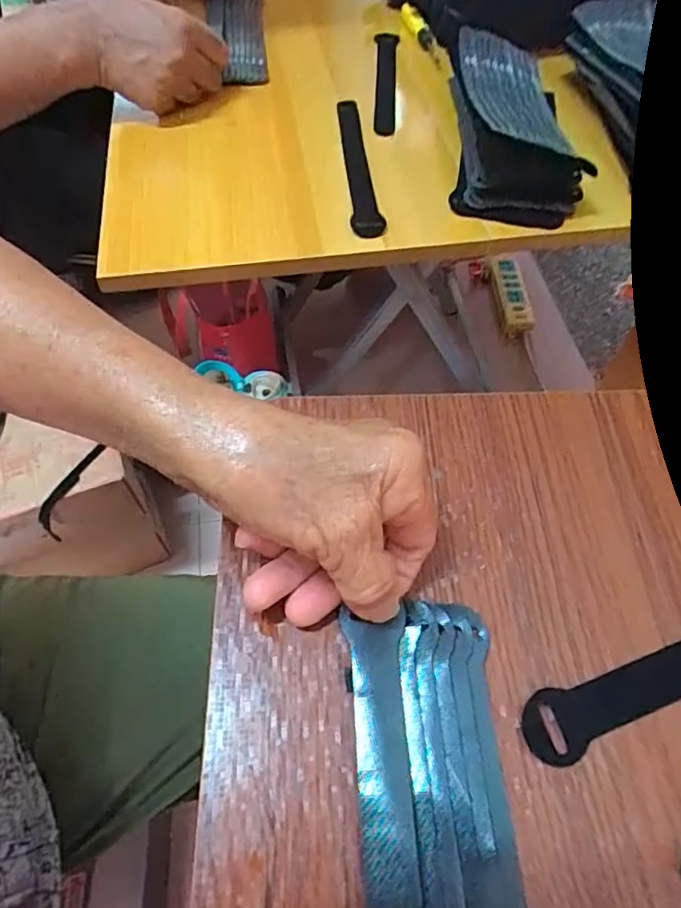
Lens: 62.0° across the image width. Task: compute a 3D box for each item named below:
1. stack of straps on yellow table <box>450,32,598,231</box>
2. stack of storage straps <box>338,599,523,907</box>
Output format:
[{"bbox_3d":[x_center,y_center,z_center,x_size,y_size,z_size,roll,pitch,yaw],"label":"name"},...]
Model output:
[{"bbox_3d":[0.149,-0.295,0.493,0.099,0.060,0.224,3,57,3],"label":"stack of straps on yellow table"},{"bbox_3d":[0.035,0.149,0.193,0.057,0.012,0.194,-3,56,-2],"label":"stack of storage straps"}]

